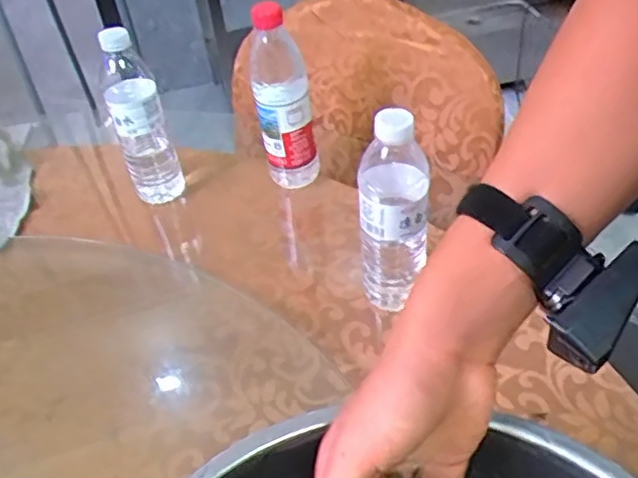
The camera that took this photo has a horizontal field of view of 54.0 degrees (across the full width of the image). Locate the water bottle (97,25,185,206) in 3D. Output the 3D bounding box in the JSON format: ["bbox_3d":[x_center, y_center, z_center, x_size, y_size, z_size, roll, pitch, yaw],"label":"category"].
[{"bbox_3d":[-0.213,-0.141,0.744,0.062,0.207,0.060,-18,44,-12],"label":"water bottle"}]

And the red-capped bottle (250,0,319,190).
[{"bbox_3d":[-0.041,-0.161,0.725,0.063,0.220,0.060,-8,44,-1],"label":"red-capped bottle"}]

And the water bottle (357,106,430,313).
[{"bbox_3d":[0.069,-0.016,0.582,0.063,0.224,0.056,-6,43,0],"label":"water bottle"}]

